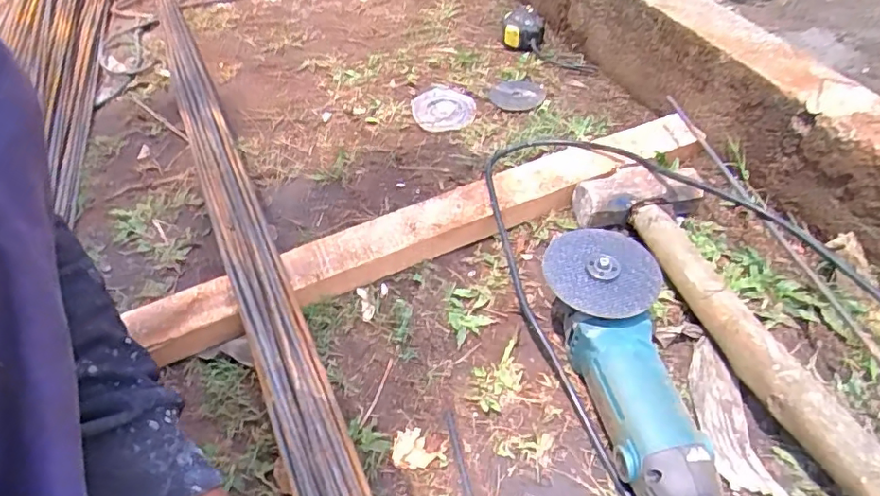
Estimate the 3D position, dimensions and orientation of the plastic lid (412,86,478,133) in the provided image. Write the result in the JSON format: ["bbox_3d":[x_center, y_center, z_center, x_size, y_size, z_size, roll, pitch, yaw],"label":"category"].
[{"bbox_3d":[0.005,-0.202,0.784,0.086,0.012,0.098,-9,49,-3],"label":"plastic lid"}]

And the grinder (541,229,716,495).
[{"bbox_3d":[0.169,0.132,0.420,0.094,0.077,0.343,-11,49,-7],"label":"grinder"}]

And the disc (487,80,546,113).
[{"bbox_3d":[0.112,-0.221,0.789,0.076,0.005,0.078,-1,52,1],"label":"disc"}]

